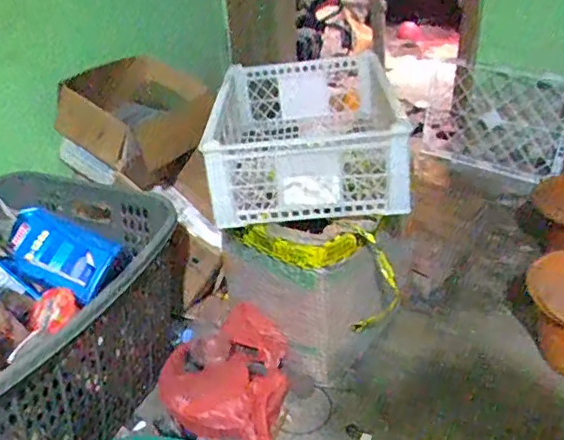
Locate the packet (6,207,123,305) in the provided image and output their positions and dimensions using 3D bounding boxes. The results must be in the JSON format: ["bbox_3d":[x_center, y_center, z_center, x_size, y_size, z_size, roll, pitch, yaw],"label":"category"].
[{"bbox_3d":[-0.314,0.045,0.779,0.163,0.025,0.091,23,76,11],"label":"packet"}]

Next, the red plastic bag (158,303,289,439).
[{"bbox_3d":[-0.091,0.269,0.955,0.259,0.116,0.202,15,36,28],"label":"red plastic bag"}]

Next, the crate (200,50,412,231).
[{"bbox_3d":[0.047,-0.173,1.050,0.329,0.137,0.473,-1,31,3],"label":"crate"}]

